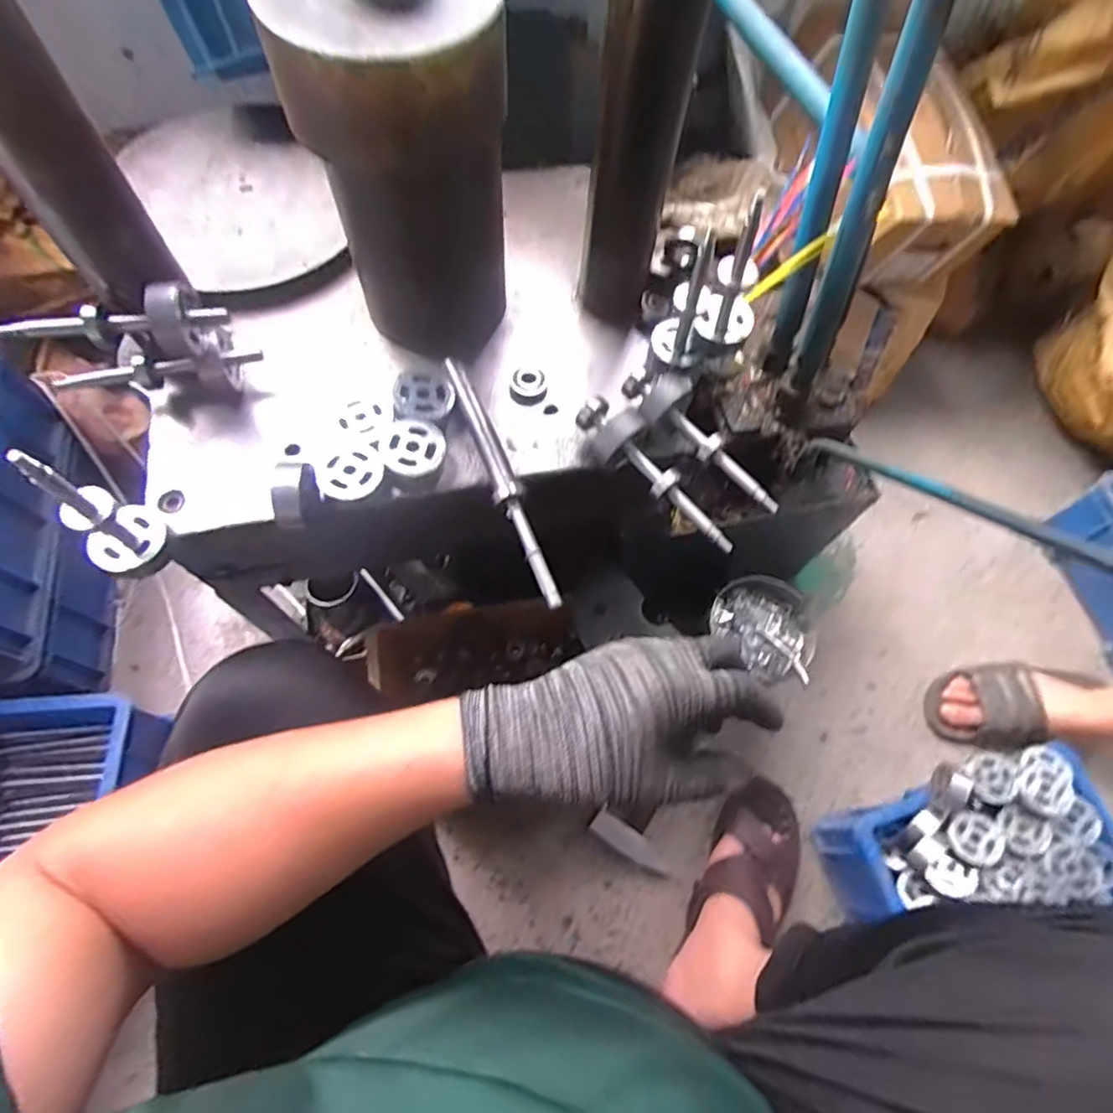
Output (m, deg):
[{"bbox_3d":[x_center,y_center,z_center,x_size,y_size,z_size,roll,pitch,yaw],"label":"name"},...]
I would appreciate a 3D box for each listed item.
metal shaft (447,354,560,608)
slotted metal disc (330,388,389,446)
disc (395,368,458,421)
[{"bbox_3d":[-0.046,-0.066,0.511,0.018,0.019,0.237,-18,68,-10],"label":"metal shaft"},{"bbox_3d":[-0.164,-0.118,0.520,0.050,0.009,0.052,1,66,-2],"label":"slotted metal disc"},{"bbox_3d":[-0.113,-0.137,0.527,0.049,0.012,0.045,1,66,-2],"label":"disc"}]

